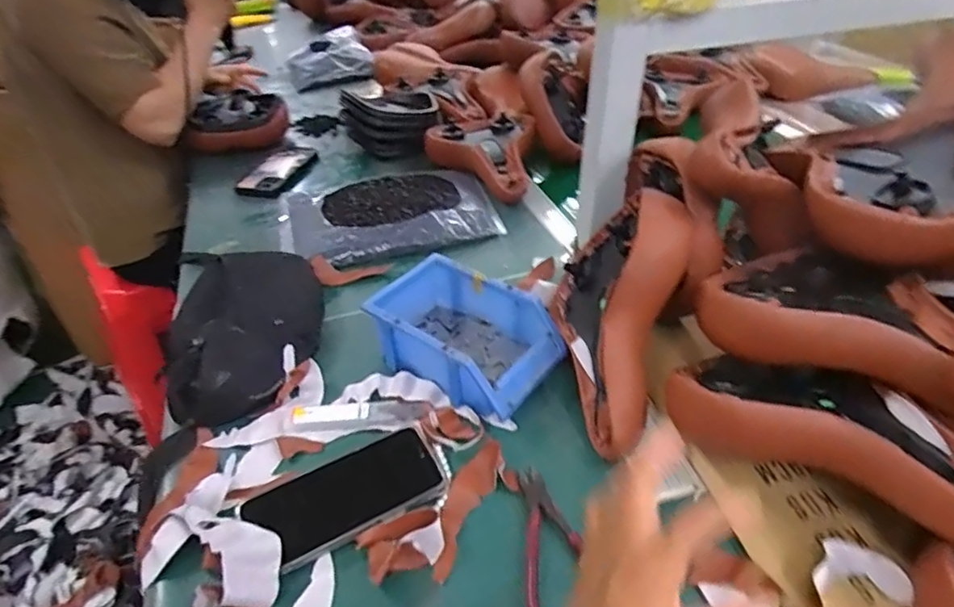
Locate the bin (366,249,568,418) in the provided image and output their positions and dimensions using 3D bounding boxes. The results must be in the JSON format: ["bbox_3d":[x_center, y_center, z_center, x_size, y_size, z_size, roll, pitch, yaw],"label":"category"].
[{"bbox_3d":[-0.009,0.033,0.593,0.173,0.072,0.121,26,47,30],"label":"bin"}]

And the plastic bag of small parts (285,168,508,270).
[{"bbox_3d":[-0.124,-0.144,0.850,0.294,0.025,0.216,-13,41,-13],"label":"plastic bag of small parts"}]

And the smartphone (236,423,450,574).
[{"bbox_3d":[-0.107,0.160,0.485,0.159,0.017,0.080,-21,43,-21],"label":"smartphone"}]

